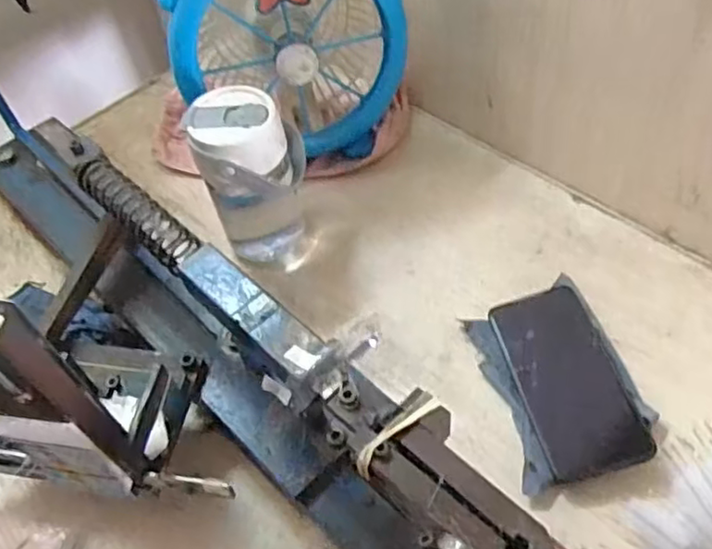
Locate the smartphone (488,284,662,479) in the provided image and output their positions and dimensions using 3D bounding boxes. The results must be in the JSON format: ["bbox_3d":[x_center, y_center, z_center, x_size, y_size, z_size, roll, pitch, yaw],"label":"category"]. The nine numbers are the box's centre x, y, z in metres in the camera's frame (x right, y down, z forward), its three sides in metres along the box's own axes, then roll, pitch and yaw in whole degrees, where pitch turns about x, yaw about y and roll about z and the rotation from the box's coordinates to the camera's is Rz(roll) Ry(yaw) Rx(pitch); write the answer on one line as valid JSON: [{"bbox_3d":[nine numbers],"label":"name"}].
[{"bbox_3d":[0.168,0.082,0.520,0.077,0.010,0.158,-18,55,4],"label":"smartphone"}]

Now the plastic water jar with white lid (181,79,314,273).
[{"bbox_3d":[-0.090,-0.082,0.599,0.093,0.166,0.080,-16,52,-6],"label":"plastic water jar with white lid"}]

